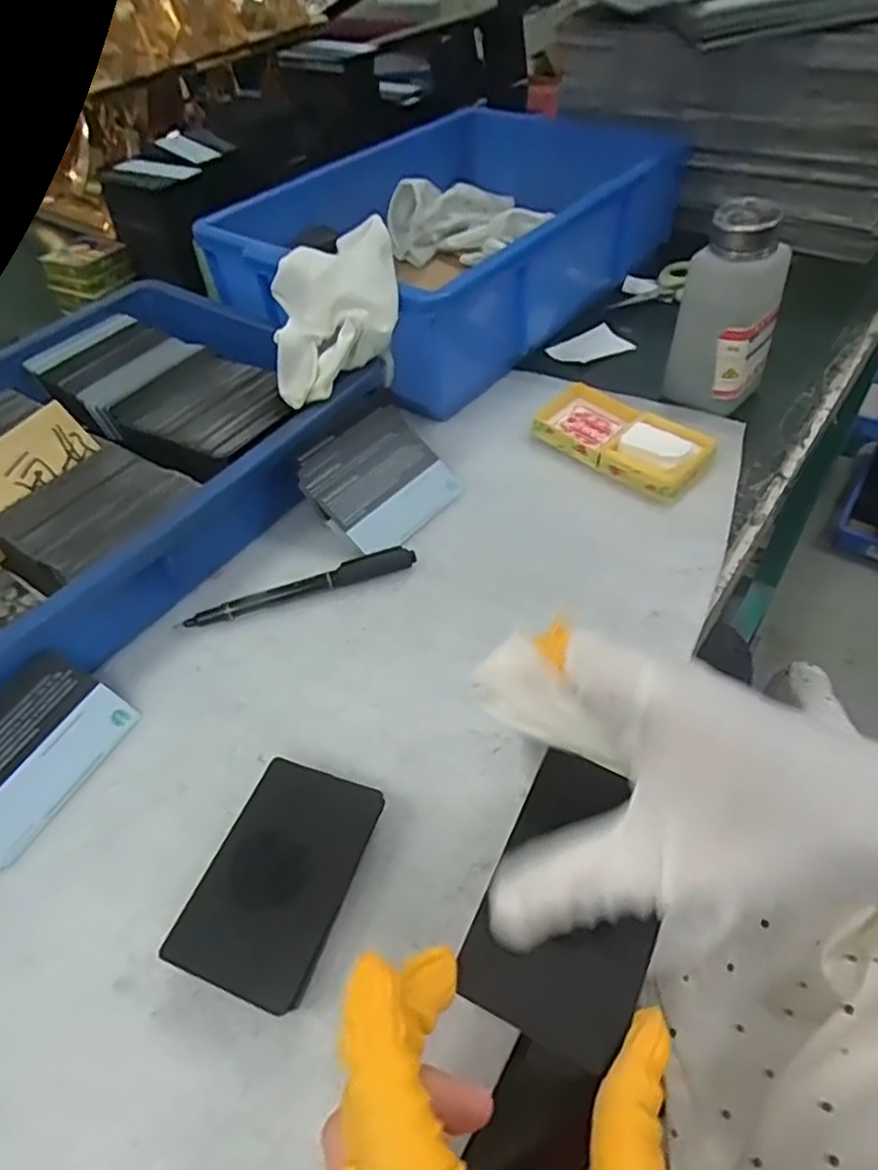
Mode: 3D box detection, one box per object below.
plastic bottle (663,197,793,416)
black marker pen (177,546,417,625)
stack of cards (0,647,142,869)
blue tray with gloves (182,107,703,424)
[{"bbox_3d":[0.195,-0.177,0.457,0.053,0.125,0.054,-28,55,-20],"label":"plastic bottle"},{"bbox_3d":[-0.077,0.001,0.389,0.129,0.009,0.015,-16,51,-12],"label":"black marker pen"},{"bbox_3d":[-0.189,0.078,0.316,0.054,0.004,0.087,44,54,-15],"label":"stack of cards"},{"bbox_3d":[0.031,-0.302,0.592,0.221,0.102,0.384,32,58,25],"label":"blue tray with gloves"}]

